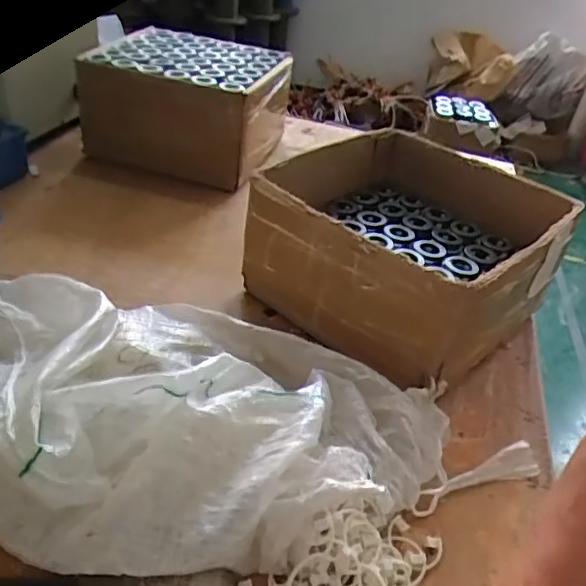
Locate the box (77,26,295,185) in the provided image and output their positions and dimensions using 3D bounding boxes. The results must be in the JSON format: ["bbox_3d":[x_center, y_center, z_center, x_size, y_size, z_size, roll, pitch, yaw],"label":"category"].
[{"bbox_3d":[-0.200,-0.371,1.131,0.319,0.182,0.341,14,36,7],"label":"box"}]

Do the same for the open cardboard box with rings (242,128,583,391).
[{"bbox_3d":[0.155,-0.070,0.775,0.331,0.151,0.343,34,43,31],"label":"open cardboard box with rings"}]

